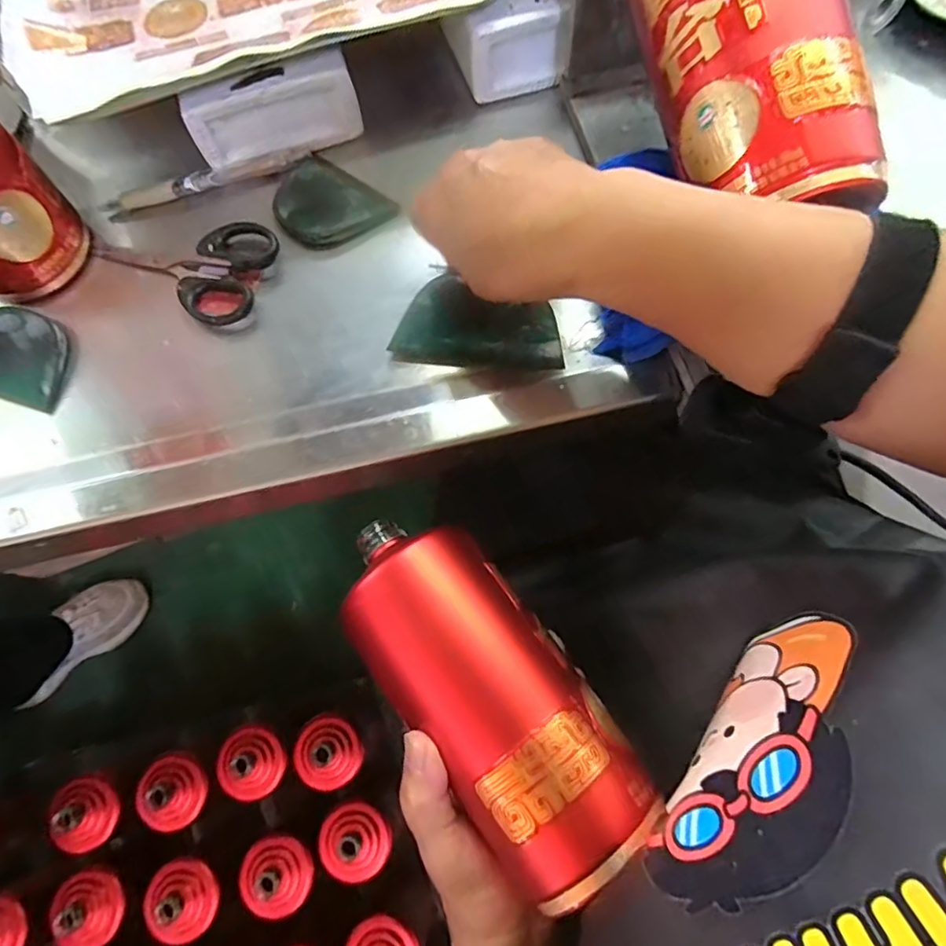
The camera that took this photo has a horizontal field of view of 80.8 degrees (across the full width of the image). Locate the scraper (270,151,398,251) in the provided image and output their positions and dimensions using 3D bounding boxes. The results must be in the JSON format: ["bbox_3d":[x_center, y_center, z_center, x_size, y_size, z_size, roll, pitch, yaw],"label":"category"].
[{"bbox_3d":[-0.095,-0.174,0.362,0.076,0.009,0.058,38,78,12],"label":"scraper"}]

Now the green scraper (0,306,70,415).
[{"bbox_3d":[-0.283,-0.074,0.337,0.086,0.009,0.054,18,74,8],"label":"green scraper"}]

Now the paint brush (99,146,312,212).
[{"bbox_3d":[-0.176,-0.194,0.369,0.136,0.014,0.012,-16,73,-3],"label":"paint brush"}]

